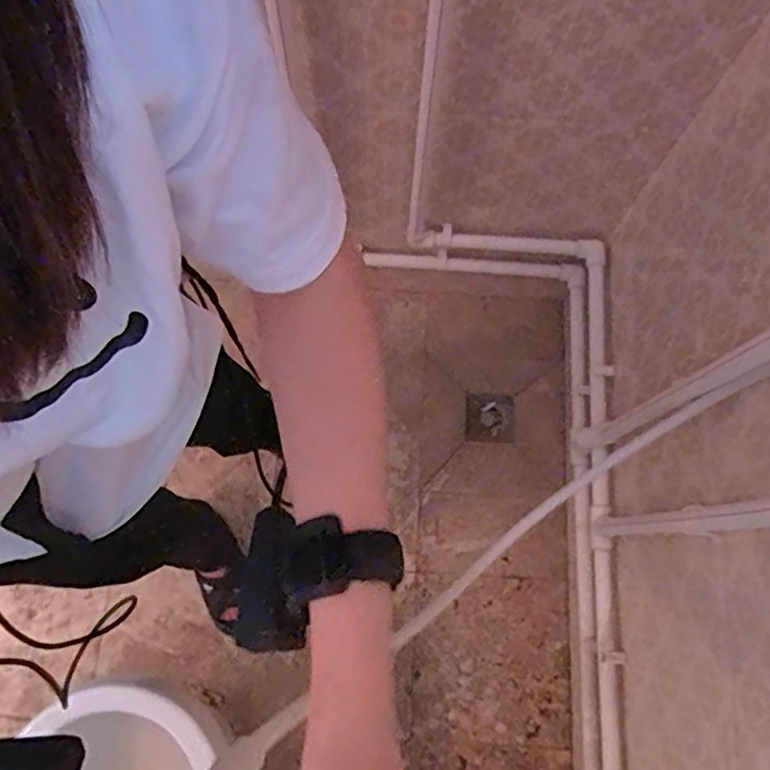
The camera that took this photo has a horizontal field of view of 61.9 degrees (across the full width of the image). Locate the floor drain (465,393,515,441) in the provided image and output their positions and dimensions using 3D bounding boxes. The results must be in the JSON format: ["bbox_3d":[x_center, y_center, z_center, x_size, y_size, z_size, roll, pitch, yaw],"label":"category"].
[{"bbox_3d":[0.229,0.073,1.399,0.102,0.024,0.106,4,75,2],"label":"floor drain"}]

